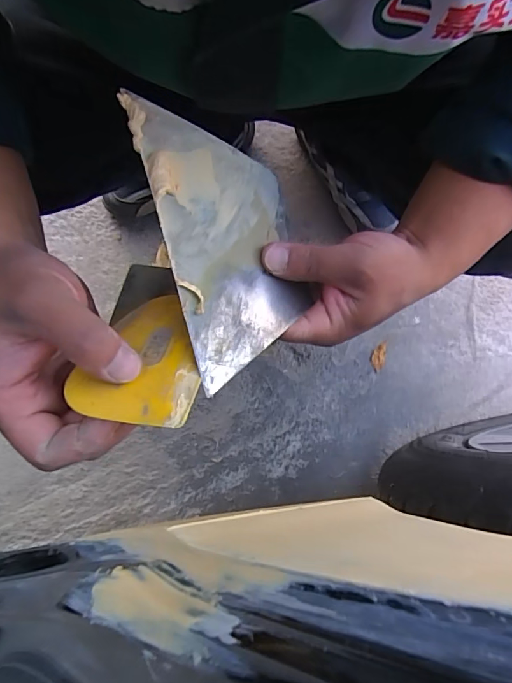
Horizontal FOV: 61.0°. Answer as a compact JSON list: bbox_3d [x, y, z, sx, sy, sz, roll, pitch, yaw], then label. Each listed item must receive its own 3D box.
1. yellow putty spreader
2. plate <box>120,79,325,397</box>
[{"bbox_3d":[-0.059,0.007,0.242,0.062,0.007,0.088,7,44,6],"label":"yellow putty spreader"},{"bbox_3d":[-0.014,-0.065,0.272,0.101,0.004,0.167,-12,83,-42],"label":"plate"}]

